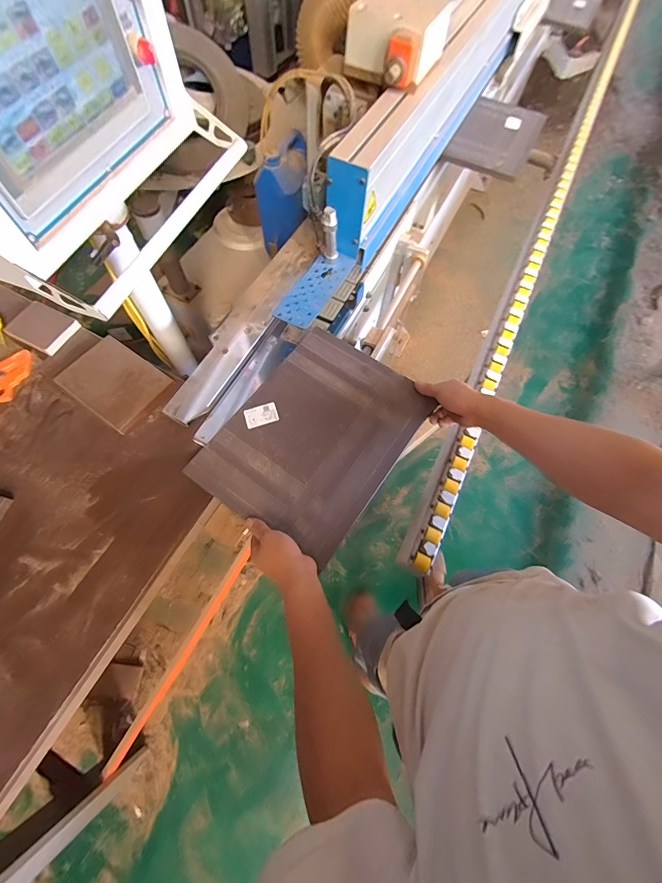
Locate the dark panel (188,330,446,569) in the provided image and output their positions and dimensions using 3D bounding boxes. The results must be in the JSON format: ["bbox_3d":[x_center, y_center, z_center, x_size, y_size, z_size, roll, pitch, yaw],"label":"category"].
[{"bbox_3d":[-0.026,-0.018,0.635,0.291,0.022,0.381,34,71,11],"label":"dark panel"}]

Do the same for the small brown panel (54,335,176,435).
[{"bbox_3d":[-0.436,-0.122,0.698,0.194,0.014,0.140,35,77,8],"label":"small brown panel"}]

